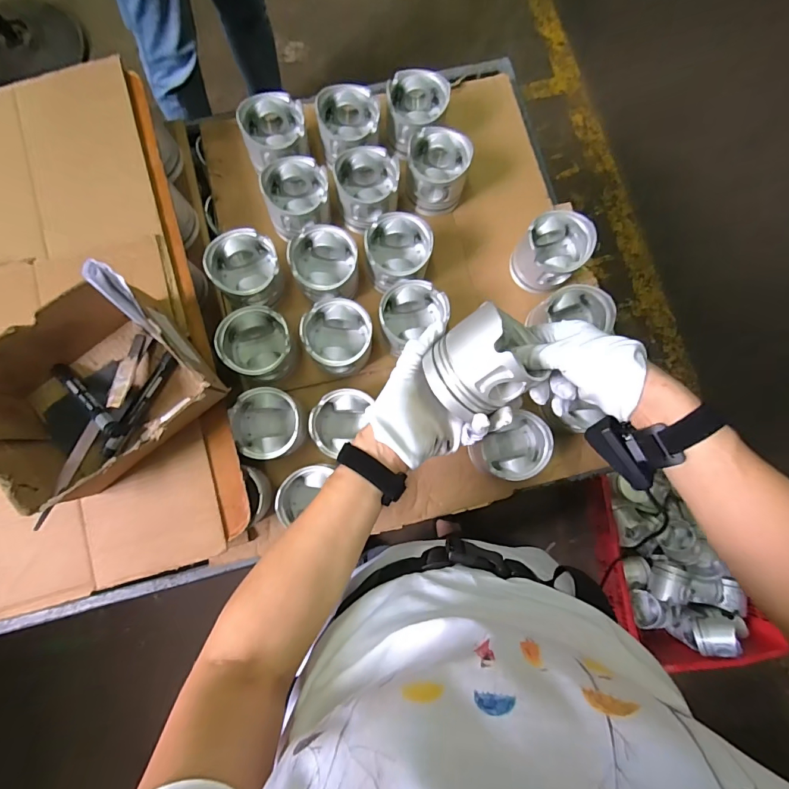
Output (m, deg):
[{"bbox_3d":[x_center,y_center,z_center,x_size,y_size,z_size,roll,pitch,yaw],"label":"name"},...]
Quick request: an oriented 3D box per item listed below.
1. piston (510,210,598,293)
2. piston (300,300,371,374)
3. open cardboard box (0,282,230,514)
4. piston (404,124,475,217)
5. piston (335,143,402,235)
[{"bbox_3d":[0.231,-0.209,0.617,0.091,0.074,0.100,0,81,-2],"label":"piston"},{"bbox_3d":[-0.077,-0.080,0.595,0.091,0.087,0.090,0,81,-2],"label":"piston"},{"bbox_3d":[-0.327,0.001,0.466,0.213,0.096,0.174,-38,84,-7],"label":"open cardboard box"},{"bbox_3d":[0.065,-0.340,0.648,0.092,0.080,0.091,0,81,-2],"label":"piston"},{"bbox_3d":[-0.042,-0.305,0.630,0.093,0.075,0.103,5,81,-2],"label":"piston"}]

